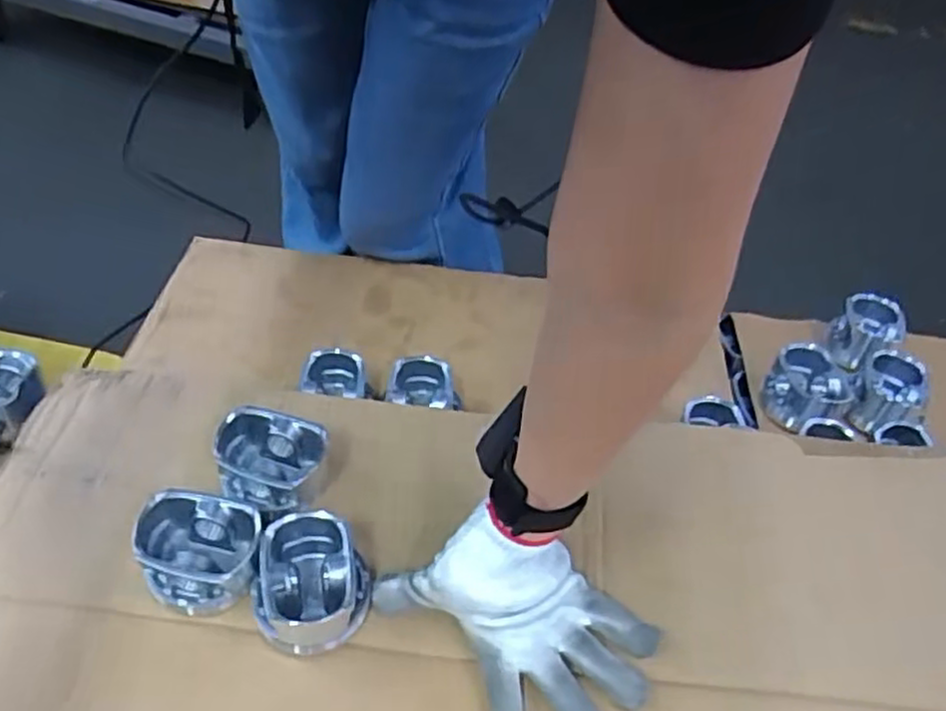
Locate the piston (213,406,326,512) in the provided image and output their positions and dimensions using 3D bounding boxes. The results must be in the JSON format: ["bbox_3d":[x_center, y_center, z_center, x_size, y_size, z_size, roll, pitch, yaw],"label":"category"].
[{"bbox_3d":[-0.146,0.074,0.518,0.071,0.050,0.059,13,46,3],"label":"piston"}]

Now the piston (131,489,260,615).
[{"bbox_3d":[-0.178,0.127,0.472,0.074,0.046,0.063,14,46,5],"label":"piston"}]

